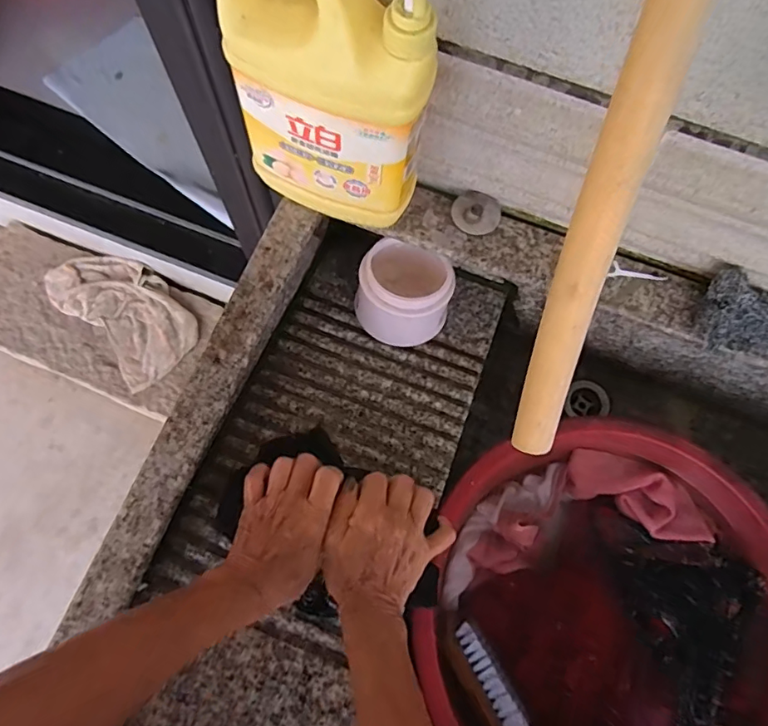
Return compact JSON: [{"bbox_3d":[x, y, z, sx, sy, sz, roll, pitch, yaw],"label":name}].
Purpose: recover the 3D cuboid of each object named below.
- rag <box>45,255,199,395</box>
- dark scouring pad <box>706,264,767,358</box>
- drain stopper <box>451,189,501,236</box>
[{"bbox_3d":[-0.562,-0.116,1.154,0.190,0.038,0.339,-43,79,-14],"label":"rag"},{"bbox_3d":[0.328,-0.037,0.475,0.096,0.018,0.065,25,103,-7],"label":"dark scouring pad"},{"bbox_3d":[0.088,-0.144,0.512,0.046,0.008,0.041,23,87,14],"label":"drain stopper"}]

